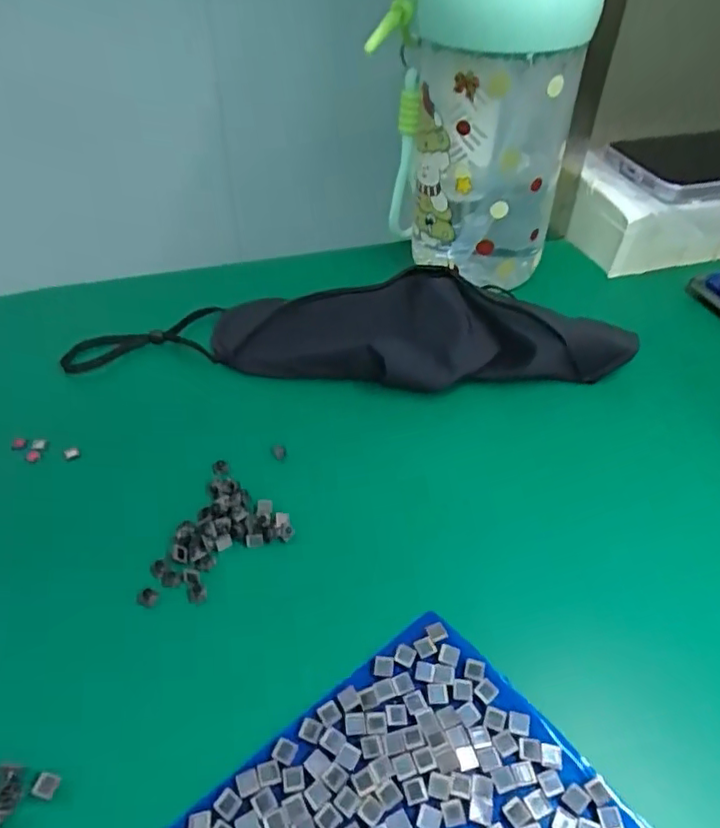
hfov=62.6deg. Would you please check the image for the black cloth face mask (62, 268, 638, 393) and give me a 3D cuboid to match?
[{"bbox_3d":[-0.006,-0.047,0.306,0.274,0.029,0.054,3,45,3],"label":"black cloth face mask"}]

